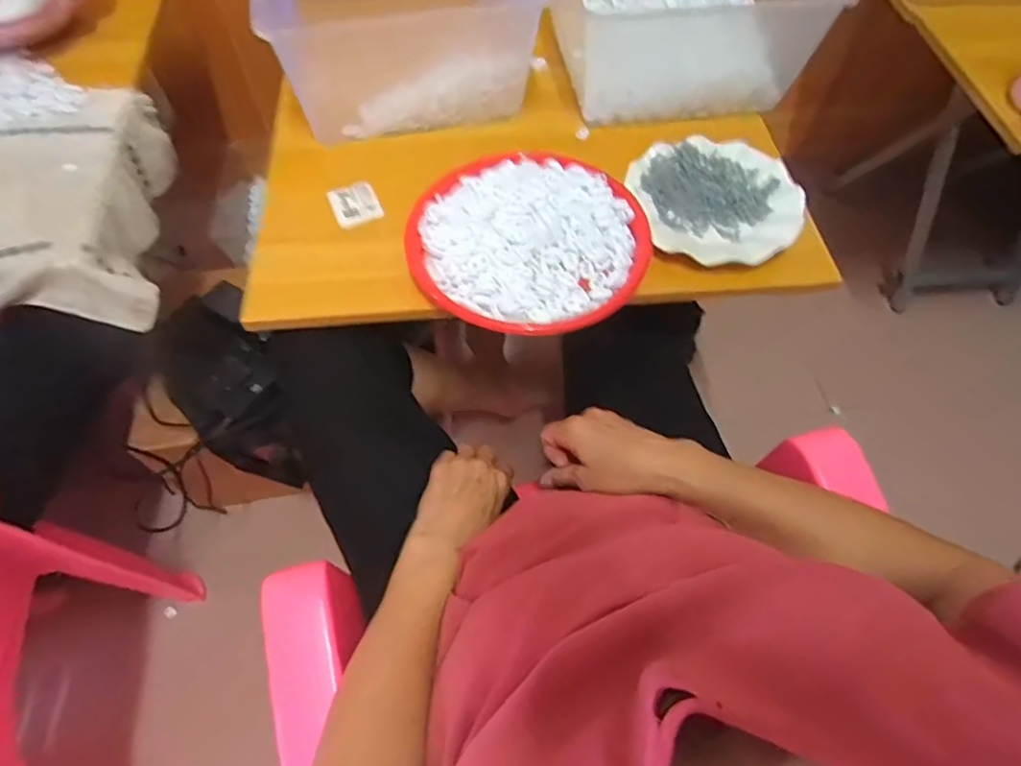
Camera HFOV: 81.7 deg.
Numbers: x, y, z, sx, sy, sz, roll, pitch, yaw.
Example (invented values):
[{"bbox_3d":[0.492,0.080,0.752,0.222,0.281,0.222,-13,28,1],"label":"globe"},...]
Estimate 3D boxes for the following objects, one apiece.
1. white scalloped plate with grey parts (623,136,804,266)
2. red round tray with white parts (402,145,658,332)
[{"bbox_3d":[0.213,-0.198,0.626,0.174,0.026,0.162,0,60,0],"label":"white scalloped plate with grey parts"},{"bbox_3d":[0.016,-0.145,0.593,0.223,0.046,0.223,0,60,0],"label":"red round tray with white parts"}]

